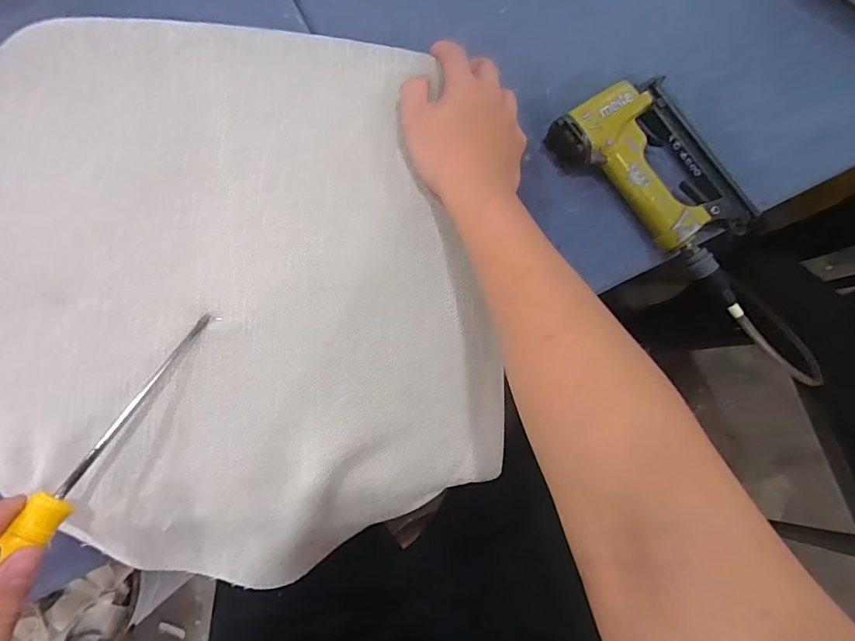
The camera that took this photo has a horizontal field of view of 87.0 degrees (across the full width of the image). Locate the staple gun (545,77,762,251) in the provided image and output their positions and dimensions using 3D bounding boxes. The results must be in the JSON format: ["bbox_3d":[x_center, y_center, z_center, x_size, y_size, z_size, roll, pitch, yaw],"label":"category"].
[{"bbox_3d":[0.228,-0.151,0.454,0.149,0.039,0.183,-27,86,-8],"label":"staple gun"}]

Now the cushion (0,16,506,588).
[{"bbox_3d":[-0.158,-0.041,0.357,0.422,0.040,0.432,0,83,-5],"label":"cushion"}]

